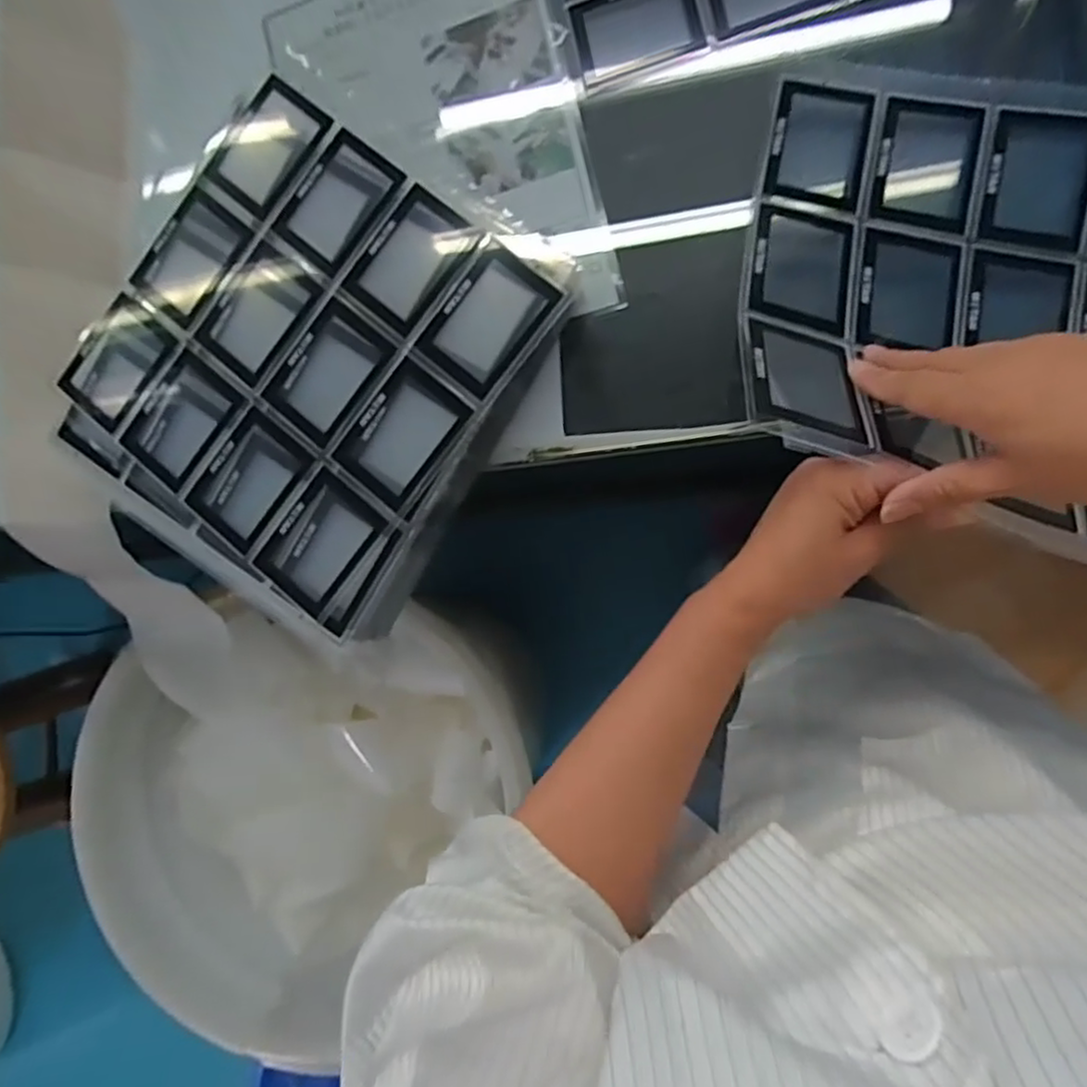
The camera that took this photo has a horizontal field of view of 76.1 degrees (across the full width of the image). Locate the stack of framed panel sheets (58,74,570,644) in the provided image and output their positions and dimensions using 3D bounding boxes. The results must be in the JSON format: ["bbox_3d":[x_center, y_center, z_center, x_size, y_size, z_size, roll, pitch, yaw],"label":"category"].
[{"bbox_3d":[-0.165,-0.124,0.497,0.287,0.059,0.303,31,94,9],"label":"stack of framed panel sheets"}]

